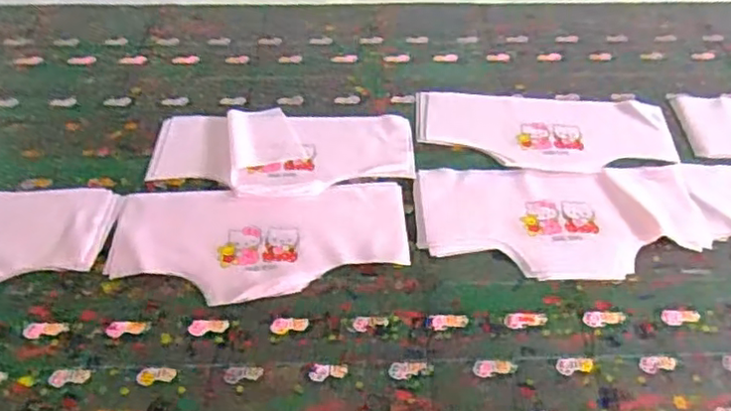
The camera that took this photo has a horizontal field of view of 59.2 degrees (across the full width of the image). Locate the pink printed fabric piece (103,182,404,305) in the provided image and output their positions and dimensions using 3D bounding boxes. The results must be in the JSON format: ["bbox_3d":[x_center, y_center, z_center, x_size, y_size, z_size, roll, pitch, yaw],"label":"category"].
[{"bbox_3d":[-0.111,0.036,0.682,0.309,0.008,0.155,0,46,-3],"label":"pink printed fabric piece"}]

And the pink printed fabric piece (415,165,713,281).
[{"bbox_3d":[0.214,0.013,0.707,0.310,0.013,0.158,1,46,-2],"label":"pink printed fabric piece"}]

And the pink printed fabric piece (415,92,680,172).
[{"bbox_3d":[0.224,-0.095,0.817,0.313,0.008,0.141,6,46,3],"label":"pink printed fabric piece"}]

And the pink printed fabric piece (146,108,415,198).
[{"bbox_3d":[-0.101,-0.066,0.783,0.311,0.012,0.148,3,46,0],"label":"pink printed fabric piece"}]

